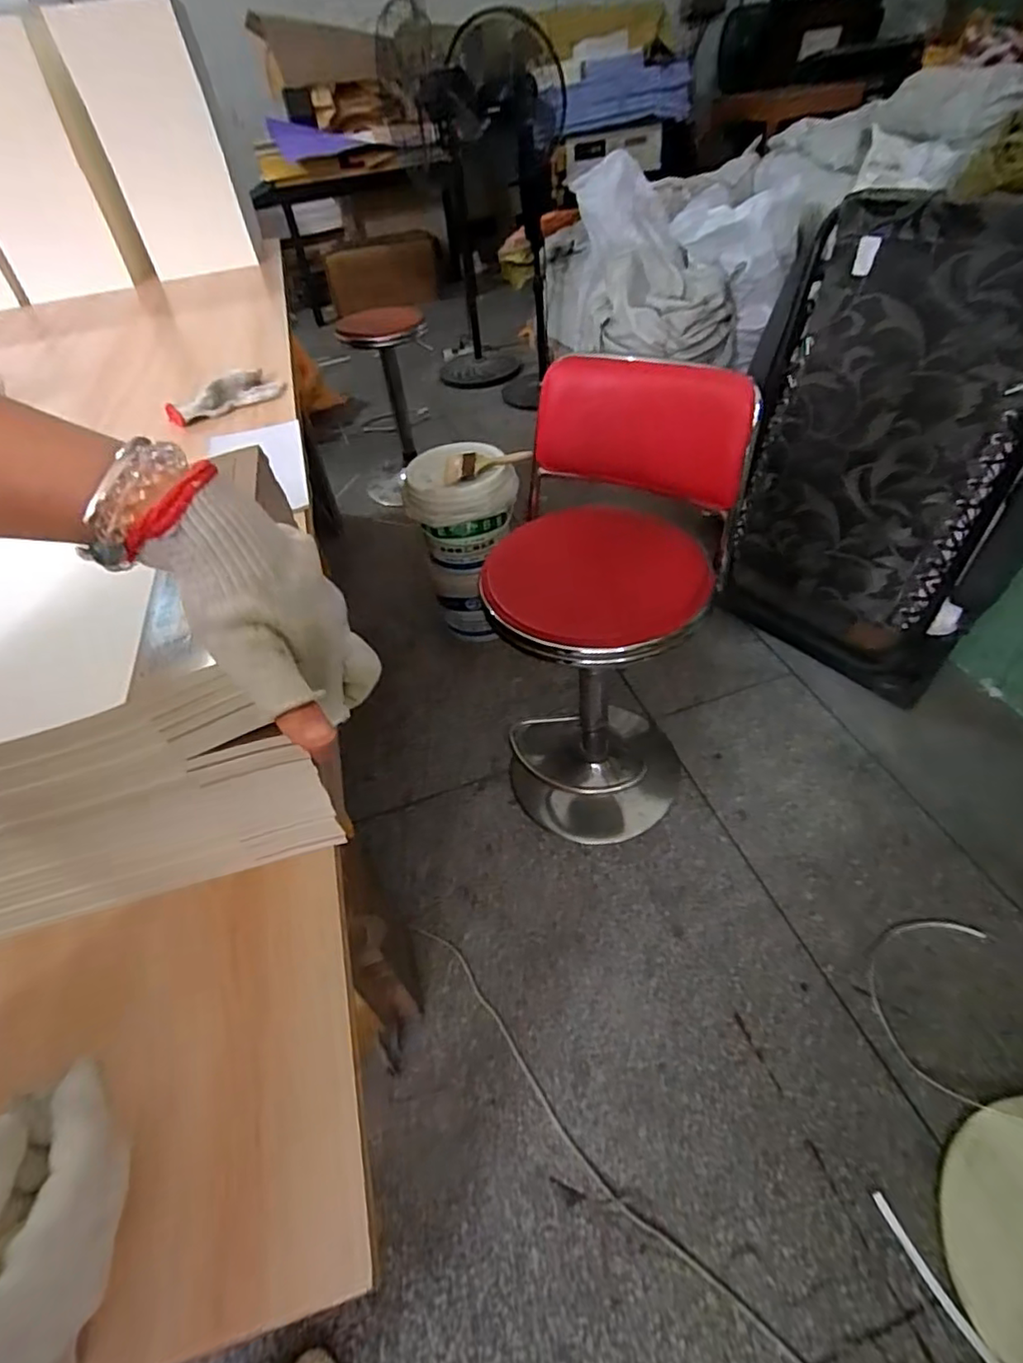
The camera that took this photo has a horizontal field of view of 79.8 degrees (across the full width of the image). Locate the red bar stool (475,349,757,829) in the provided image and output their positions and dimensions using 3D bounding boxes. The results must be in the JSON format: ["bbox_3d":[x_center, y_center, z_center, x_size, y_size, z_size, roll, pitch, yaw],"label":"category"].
[{"bbox_3d":[0.173,-0.088,1.087,0.335,0.767,0.413,7,48,15],"label":"red bar stool"}]

